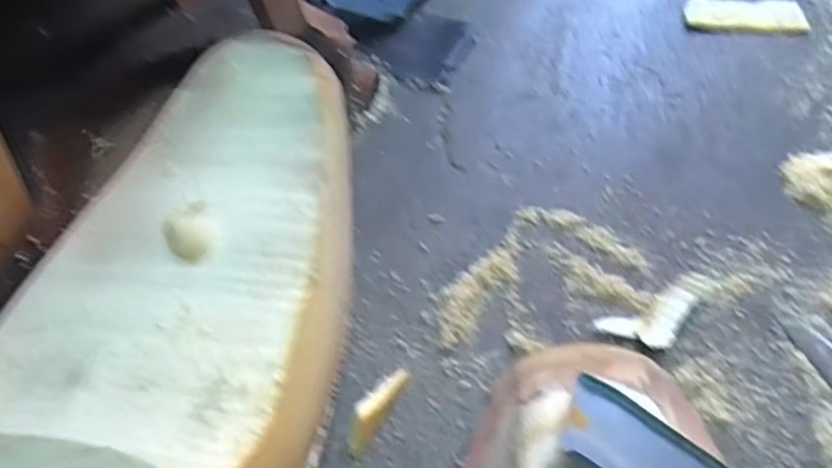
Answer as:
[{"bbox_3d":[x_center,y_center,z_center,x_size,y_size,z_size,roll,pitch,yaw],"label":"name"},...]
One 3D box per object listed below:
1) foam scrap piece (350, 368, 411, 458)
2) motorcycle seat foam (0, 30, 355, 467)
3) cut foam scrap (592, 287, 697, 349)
[{"bbox_3d":[-0.036,0.151,0.558,0.022,0.021,0.085,27,62,17],"label":"foam scrap piece"},{"bbox_3d":[-0.217,0.122,0.487,0.269,0.100,0.681,12,59,8],"label":"motorcycle seat foam"},{"bbox_3d":[0.225,0.085,0.598,0.097,0.011,0.048,-20,60,-11],"label":"cut foam scrap"}]

